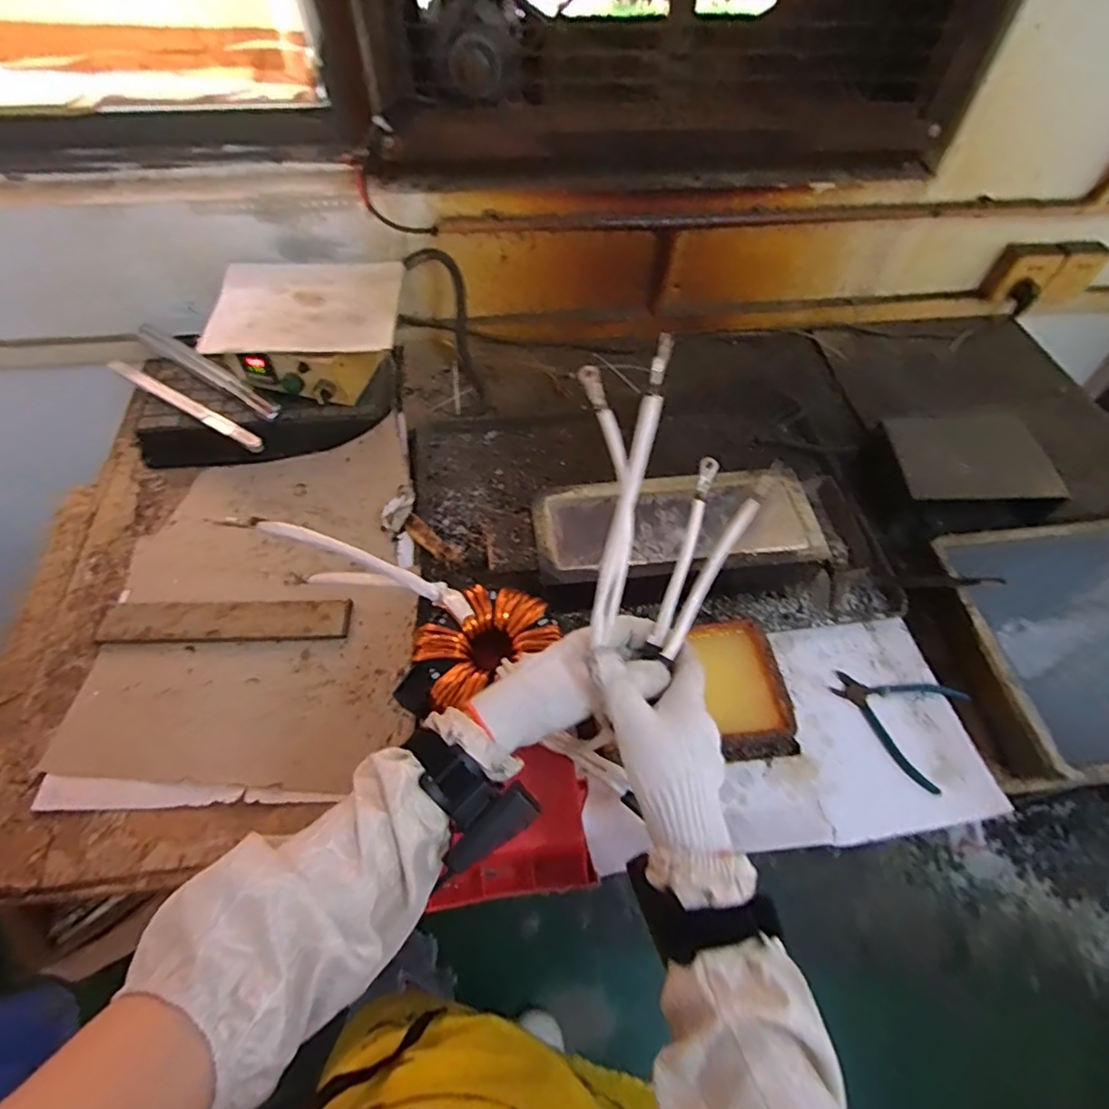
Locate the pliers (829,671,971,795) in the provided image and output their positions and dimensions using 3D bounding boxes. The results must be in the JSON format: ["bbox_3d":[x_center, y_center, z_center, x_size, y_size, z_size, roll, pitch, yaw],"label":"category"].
[{"bbox_3d":[0.379,0.177,0.671,0.130,0.016,0.122,29,60,17],"label":"pliers"}]

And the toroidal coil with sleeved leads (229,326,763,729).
[{"bbox_3d":[-0.073,0.019,0.510,0.446,0.180,0.169,-21,48,33],"label":"toroidal coil with sleeved leads"}]

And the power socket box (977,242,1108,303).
[{"bbox_3d":[0.862,-0.495,1.048,0.187,0.091,0.047,-6,56,-6],"label":"power socket box"}]

